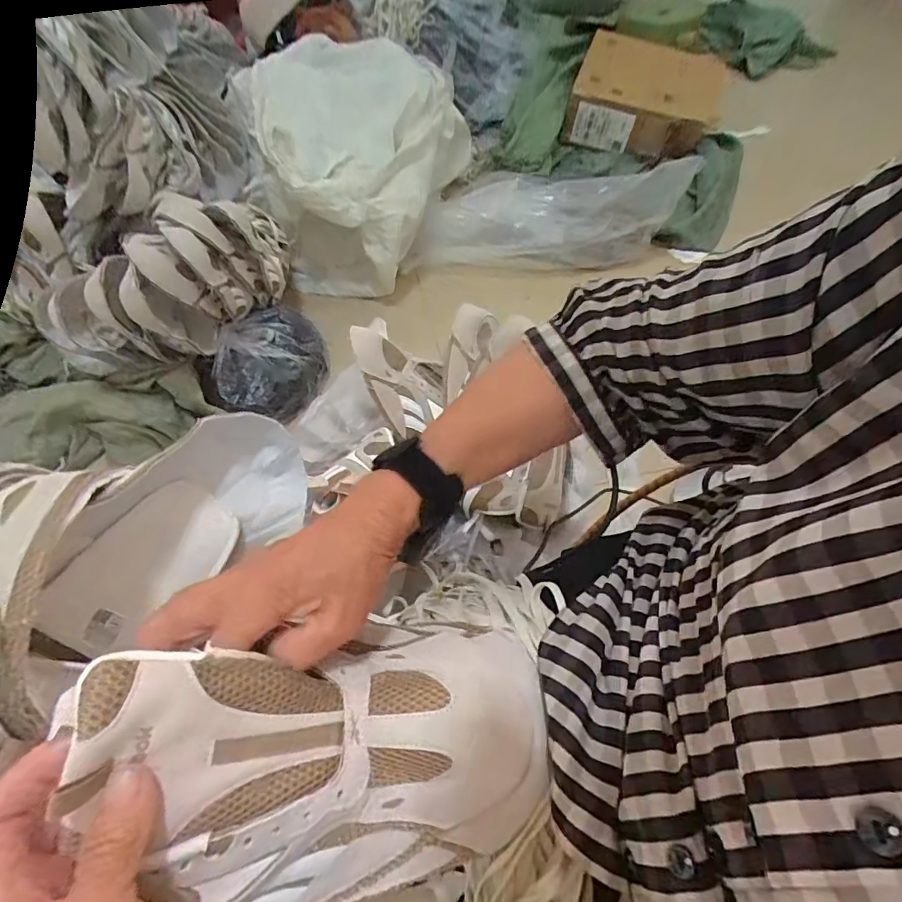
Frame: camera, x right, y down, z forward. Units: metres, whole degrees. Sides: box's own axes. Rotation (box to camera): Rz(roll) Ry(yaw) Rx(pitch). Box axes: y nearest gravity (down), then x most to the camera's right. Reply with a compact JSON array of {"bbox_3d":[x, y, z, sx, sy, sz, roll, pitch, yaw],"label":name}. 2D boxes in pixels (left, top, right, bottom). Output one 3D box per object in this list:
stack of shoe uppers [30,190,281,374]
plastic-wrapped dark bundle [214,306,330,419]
[{"bbox_3d":[-0.464,-0.314,0.866,0.198,0.206,0.416,22,60,17],"label":"stack of shoe uppers"},{"bbox_3d":[-0.346,-0.179,0.956,0.178,0.099,0.215,10,57,10],"label":"plastic-wrapped dark bundle"}]

